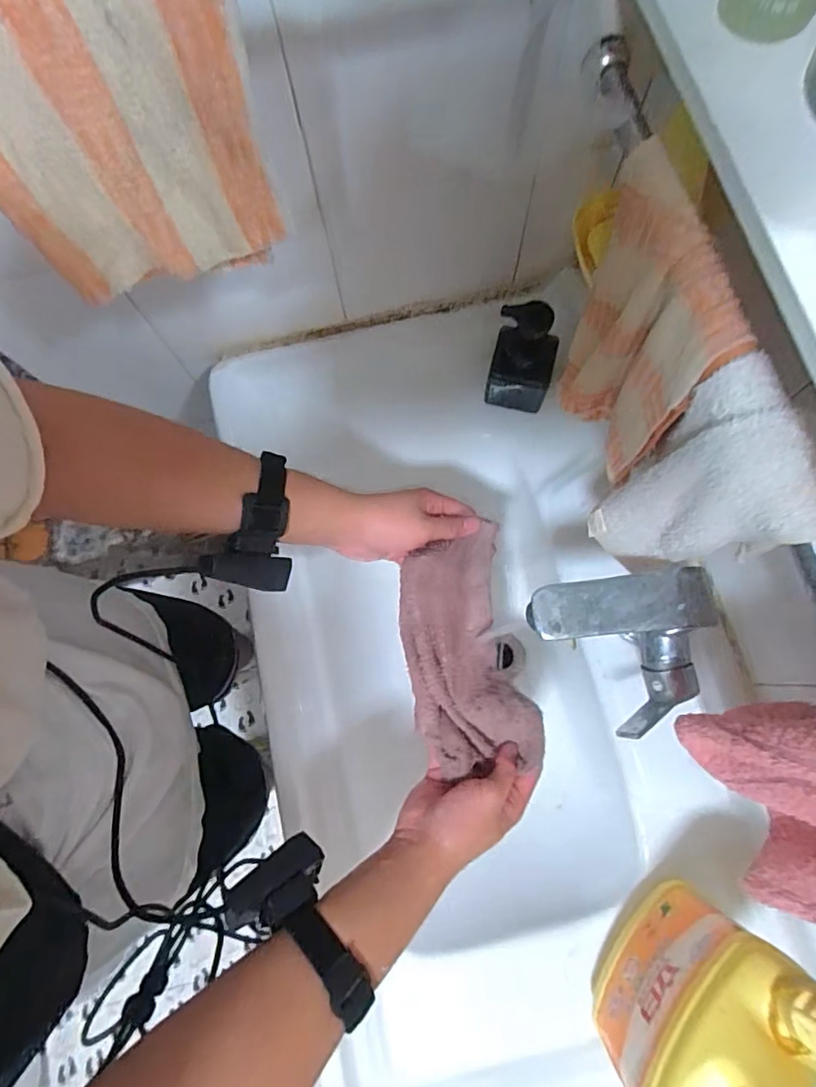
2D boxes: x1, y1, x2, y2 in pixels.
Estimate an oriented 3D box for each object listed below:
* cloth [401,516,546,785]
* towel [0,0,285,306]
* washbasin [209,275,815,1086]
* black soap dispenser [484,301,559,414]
[{"bbox_3d":[0.049,0.094,0.487,0.102,0.038,0.198,-9,77,-3],"label":"cloth"},{"bbox_3d":[-0.172,-0.235,0.329,0.167,0.184,0.023,-11,75,-4],"label":"towel"},{"bbox_3d":[0.060,0.137,0.611,0.408,0.152,0.798,-12,75,-4],"label":"washbasin"},{"bbox_3d":[0.127,-0.202,0.591,0.069,0.134,0.051,14,75,3],"label":"black soap dispenser"}]

